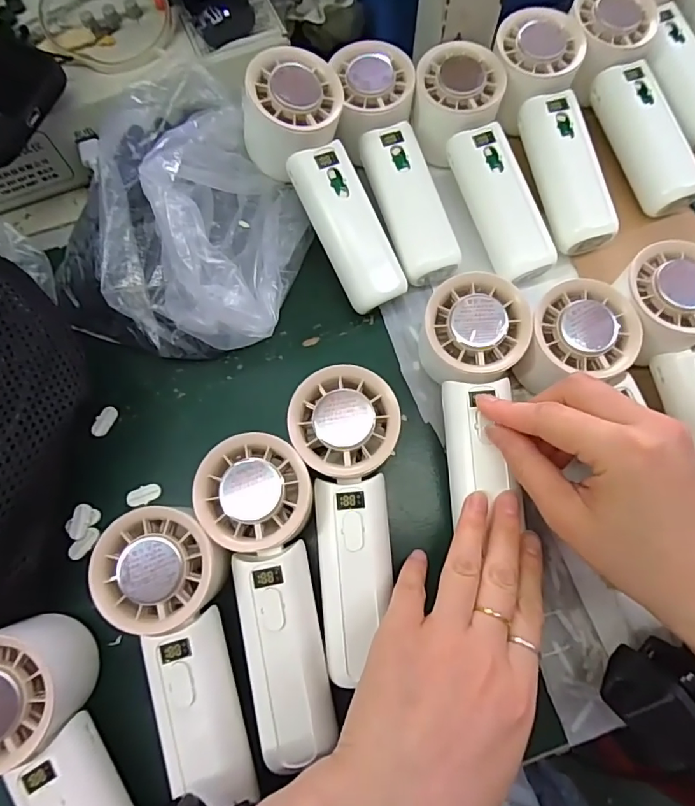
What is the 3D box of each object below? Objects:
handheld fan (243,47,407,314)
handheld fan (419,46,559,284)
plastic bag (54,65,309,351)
[{"bbox_3d":[-0.013,-0.135,0.307,0.062,0.037,0.161,-27,95,-7],"label":"handheld fan"},{"bbox_3d":[0.090,-0.155,0.323,0.053,0.033,0.156,-20,86,-5],"label":"handheld fan"},{"bbox_3d":[-0.100,-0.126,0.292,0.147,0.090,0.177,10,73,4],"label":"plastic bag"}]

